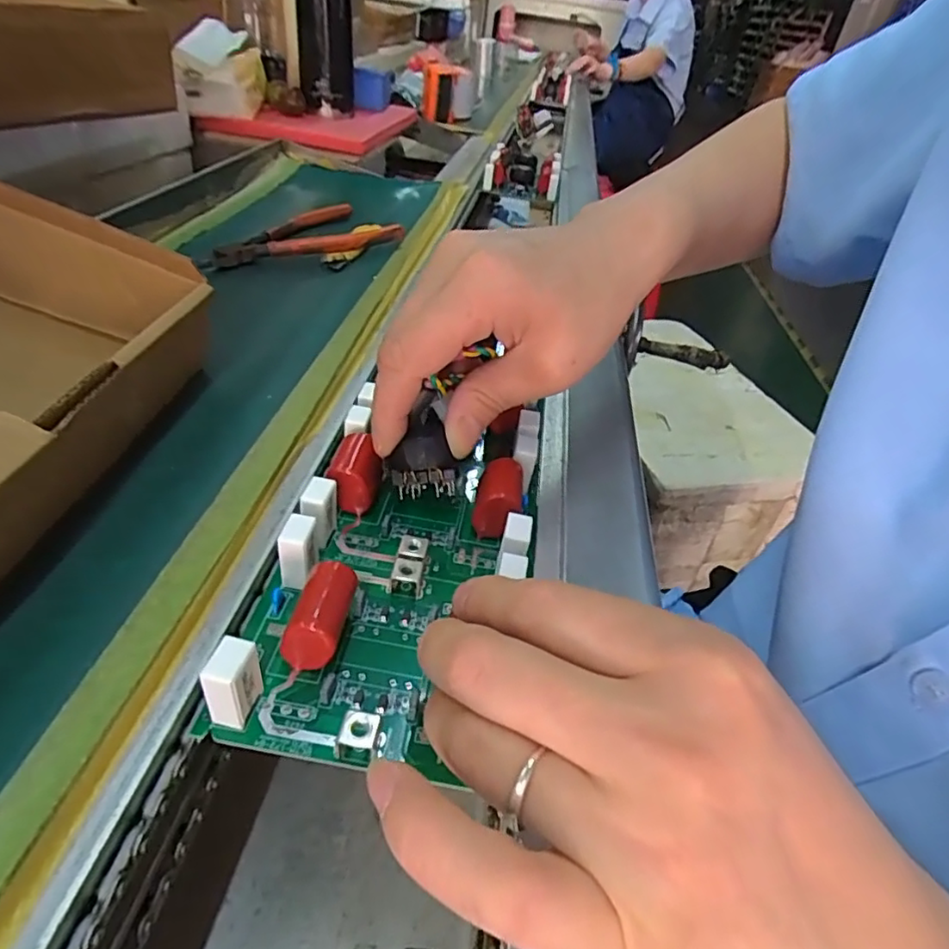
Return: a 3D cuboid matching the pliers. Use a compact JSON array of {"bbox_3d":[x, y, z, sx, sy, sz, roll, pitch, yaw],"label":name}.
[{"bbox_3d":[-0.134,-0.182,0.446,0.090,0.016,0.152,36,46,29],"label":"pliers"}]

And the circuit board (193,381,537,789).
[{"bbox_3d":[-0.025,0.024,0.214,0.084,0.033,0.149,10,39,4],"label":"circuit board"}]

